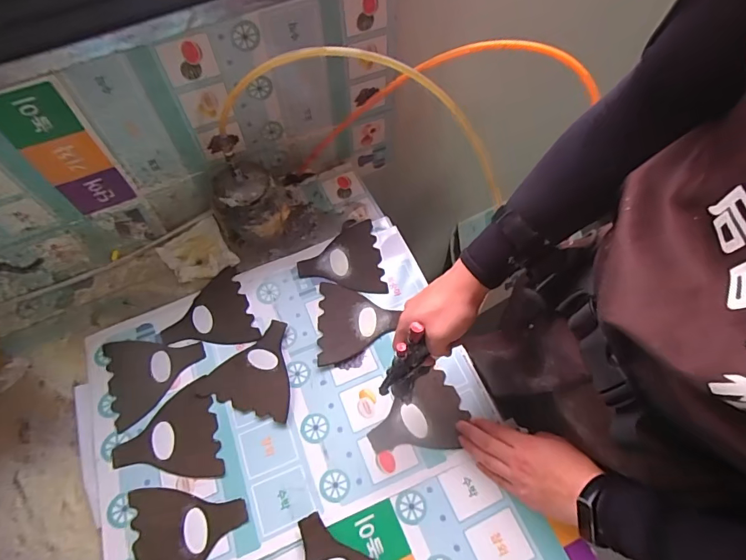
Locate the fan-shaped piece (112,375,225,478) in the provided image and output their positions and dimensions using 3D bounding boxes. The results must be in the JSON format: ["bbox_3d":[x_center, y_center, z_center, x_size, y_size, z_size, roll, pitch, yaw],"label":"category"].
[{"bbox_3d":[-0.276,0.213,0.578,0.130,0.005,0.127,-16,63,-11],"label":"fan-shaped piece"}]

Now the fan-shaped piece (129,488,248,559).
[{"bbox_3d":[-0.222,0.305,0.525,0.129,0.006,0.129,-18,64,-9],"label":"fan-shaped piece"}]

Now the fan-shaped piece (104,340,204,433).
[{"bbox_3d":[-0.315,0.130,0.626,0.132,0.006,0.126,-20,64,-10],"label":"fan-shaped piece"}]

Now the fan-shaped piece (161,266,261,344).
[{"bbox_3d":[-0.257,0.057,0.665,0.130,0.008,0.129,-22,64,-11],"label":"fan-shaped piece"}]

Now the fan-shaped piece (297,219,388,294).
[{"bbox_3d":[-0.053,-0.030,0.703,0.132,0.009,0.130,-9,65,-4],"label":"fan-shaped piece"}]

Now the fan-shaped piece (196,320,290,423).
[{"bbox_3d":[-0.167,0.121,0.623,0.127,0.010,0.129,14,64,8],"label":"fan-shaped piece"}]

